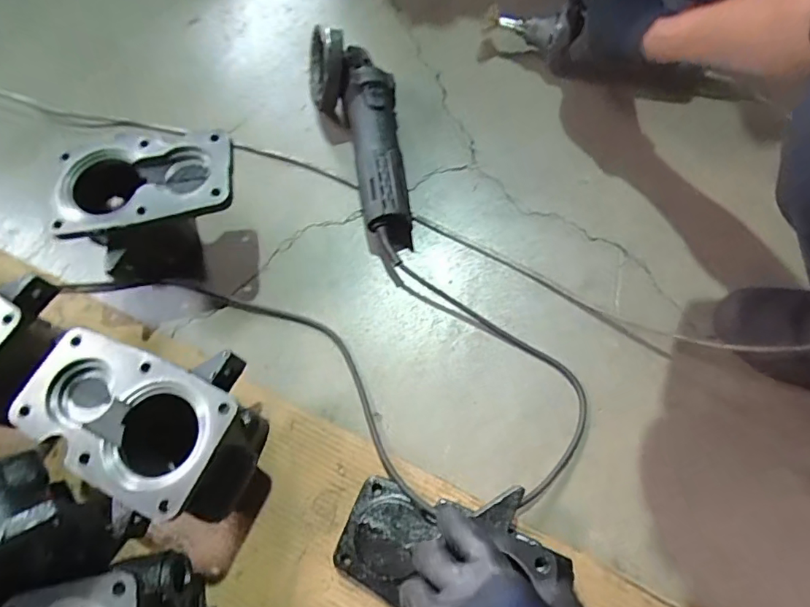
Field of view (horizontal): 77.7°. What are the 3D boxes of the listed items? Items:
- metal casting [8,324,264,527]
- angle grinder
[{"bbox_3d":[-0.242,0.118,0.493,0.192,0.132,0.153,16,71,9],"label":"metal casting"},{"bbox_3d":[-0.051,-0.204,0.645,0.105,0.101,0.319,-12,67,-3],"label":"angle grinder"}]

